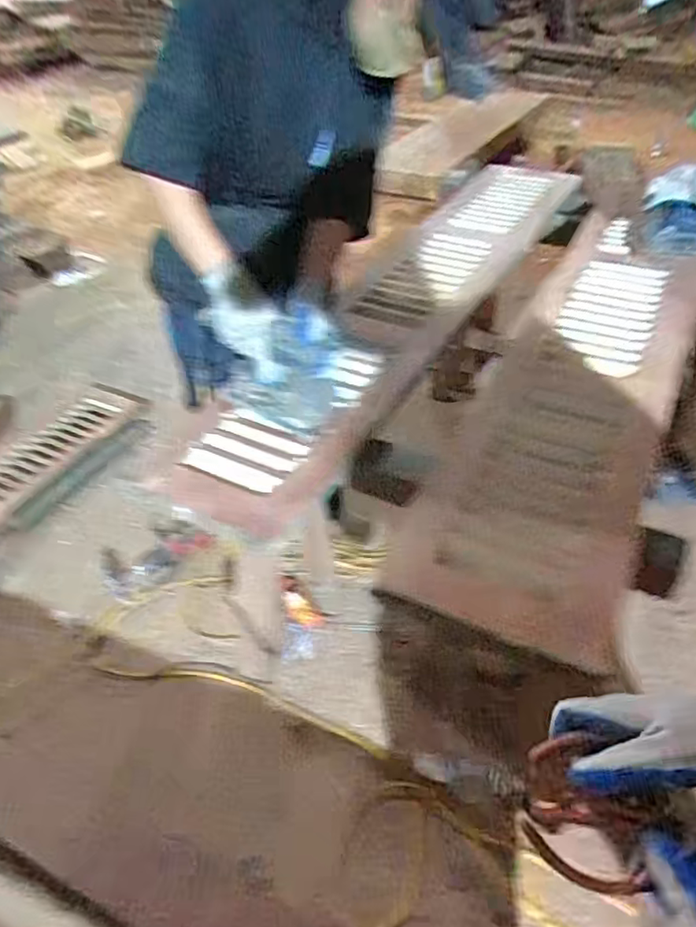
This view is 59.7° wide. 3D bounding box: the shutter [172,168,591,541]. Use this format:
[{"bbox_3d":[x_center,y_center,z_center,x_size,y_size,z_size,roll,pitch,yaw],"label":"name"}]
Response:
[{"bbox_3d":[0.207,-0.438,1.390,0.238,0.061,1.690,30,48,11],"label":"shutter"}]

